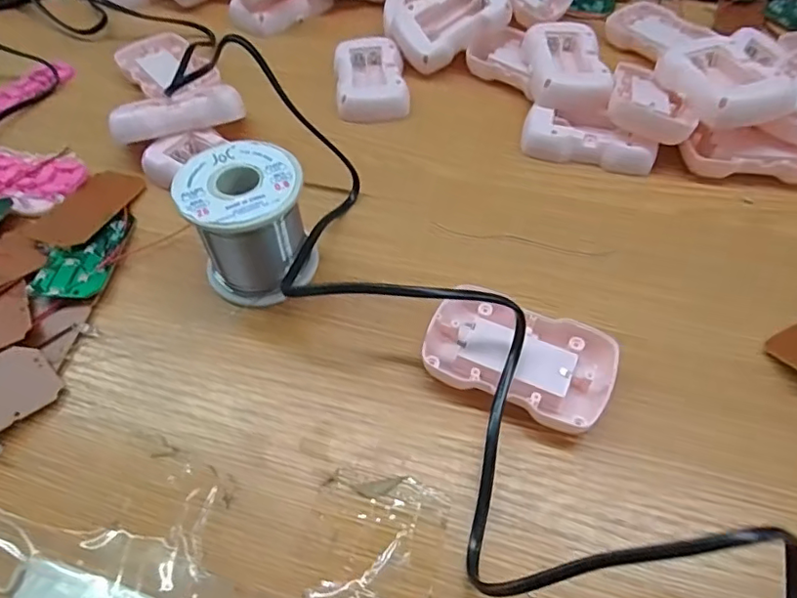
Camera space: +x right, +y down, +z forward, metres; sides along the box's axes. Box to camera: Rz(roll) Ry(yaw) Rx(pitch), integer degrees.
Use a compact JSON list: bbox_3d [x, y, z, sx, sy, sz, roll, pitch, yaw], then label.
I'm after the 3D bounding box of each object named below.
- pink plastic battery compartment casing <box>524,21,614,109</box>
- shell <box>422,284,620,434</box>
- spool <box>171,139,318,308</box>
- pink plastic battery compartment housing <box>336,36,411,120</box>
[{"bbox_3d":[0.119,-0.166,0.390,0.049,0.019,0.085,0,54,1],"label":"pink plastic battery compartment casing"},{"bbox_3d":[0.058,0.029,0.268,0.088,0.021,0.053,21,57,15],"label":"shell"},{"bbox_3d":[-0.078,-0.039,0.294,0.061,0.064,0.062,-9,54,-5],"label":"spool"},{"bbox_3d":[-0.021,-0.167,0.415,0.051,0.020,0.082,-5,54,-2],"label":"pink plastic battery compartment housing"}]

